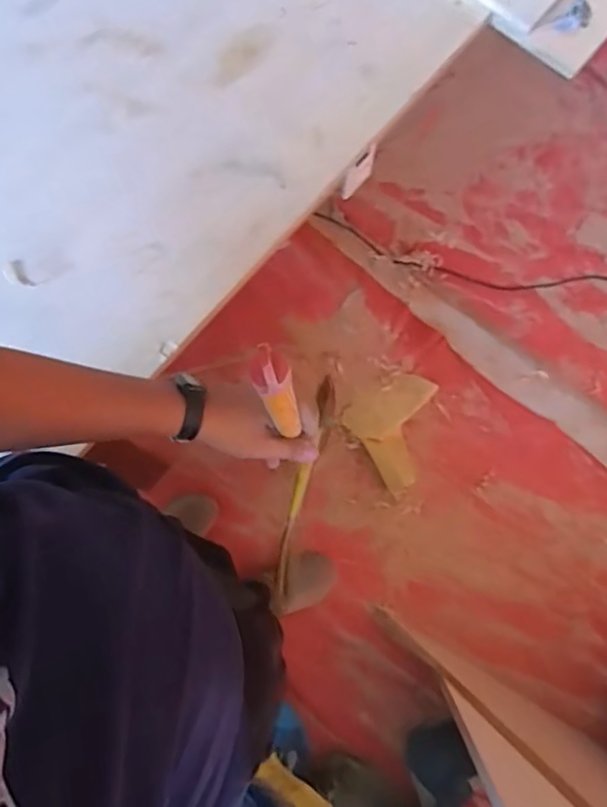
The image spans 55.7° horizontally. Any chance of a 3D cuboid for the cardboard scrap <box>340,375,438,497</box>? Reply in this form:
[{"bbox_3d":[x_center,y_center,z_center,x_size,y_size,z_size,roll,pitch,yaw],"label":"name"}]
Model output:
[{"bbox_3d":[0.253,0.055,1.472,0.251,0.062,0.267,-34,80,-5],"label":"cardboard scrap"}]

